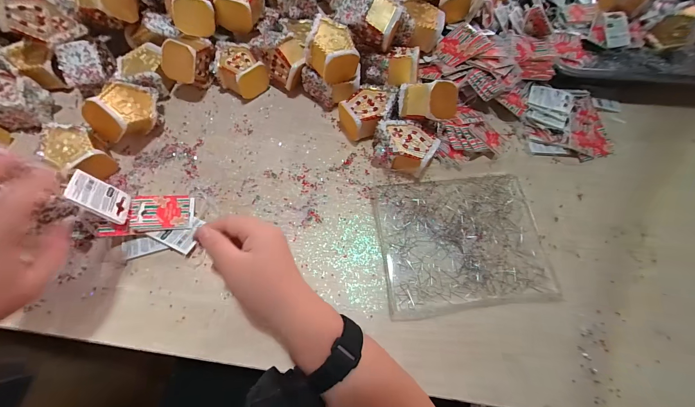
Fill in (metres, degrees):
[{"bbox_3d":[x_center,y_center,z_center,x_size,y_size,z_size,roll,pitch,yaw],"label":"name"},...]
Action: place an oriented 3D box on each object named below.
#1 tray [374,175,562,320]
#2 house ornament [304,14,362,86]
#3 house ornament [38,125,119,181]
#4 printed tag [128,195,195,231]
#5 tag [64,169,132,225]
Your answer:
[{"bbox_3d":[0.141,0.043,0.370,0.198,0.012,0.164,-6,68,-5],"label":"tray"},{"bbox_3d":[-0.026,-0.205,0.403,0.063,0.047,0.080,-17,69,-9],"label":"house ornament"},{"bbox_3d":[-0.339,-0.063,0.374,0.080,0.041,0.057,27,69,9],"label":"house ornament"},{"bbox_3d":[-0.222,0.010,0.356,0.066,0.005,0.045,-1,61,-20],"label":"printed tag"},{"bbox_3d":[-0.267,-0.005,0.321,0.006,0.059,0.046,-31,46,12],"label":"tag"}]

